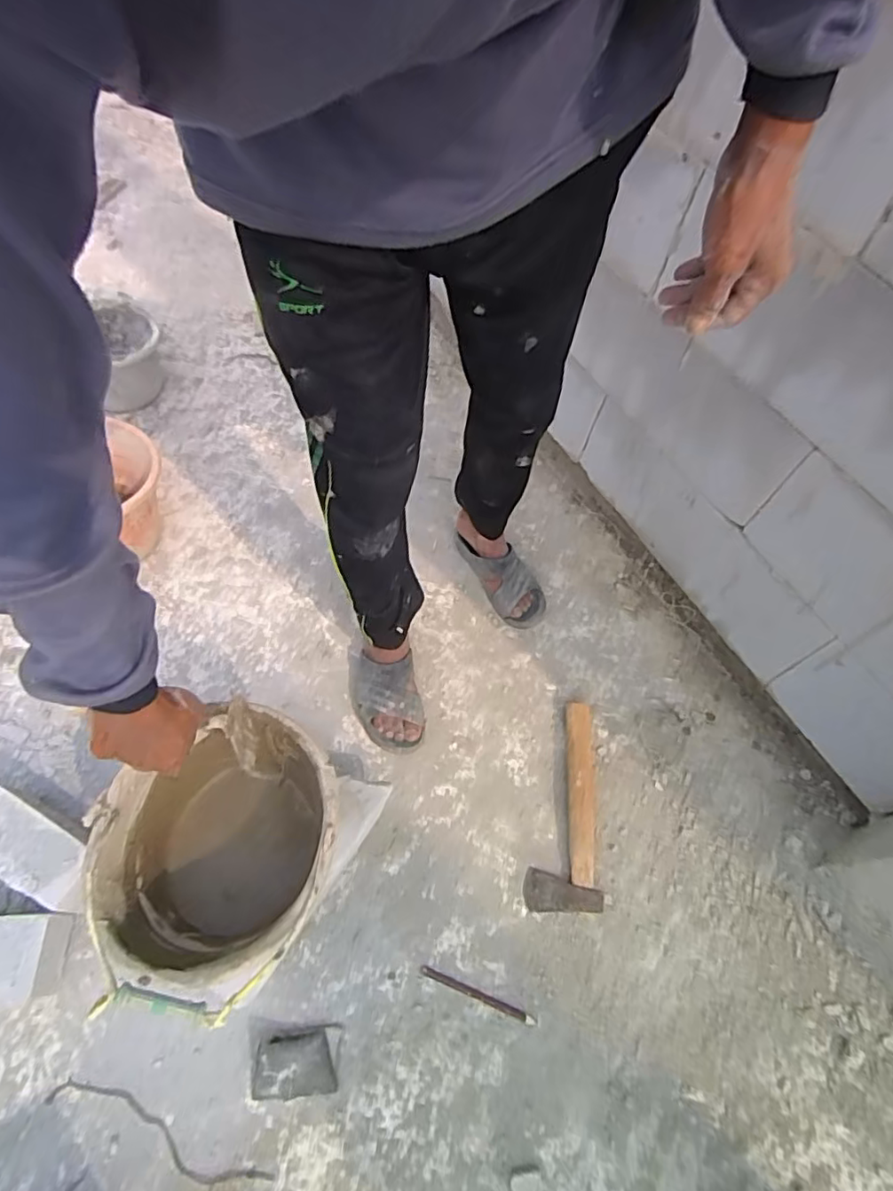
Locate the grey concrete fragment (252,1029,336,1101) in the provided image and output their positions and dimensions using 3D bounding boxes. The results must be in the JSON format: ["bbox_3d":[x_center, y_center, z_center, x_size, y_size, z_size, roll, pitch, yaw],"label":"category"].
[{"bbox_3d":[-0.205,0.629,0.771,0.102,0.033,0.070,-4,60,-9],"label":"grey concrete fragment"}]

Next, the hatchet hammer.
[{"bbox_3d":[0.204,0.342,0.973,0.116,0.043,0.341,10,59,-1],"label":"hatchet hammer"}]

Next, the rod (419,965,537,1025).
[{"bbox_3d":[0.045,0.579,0.838,0.177,0.005,0.012,22,59,6],"label":"rod"}]

